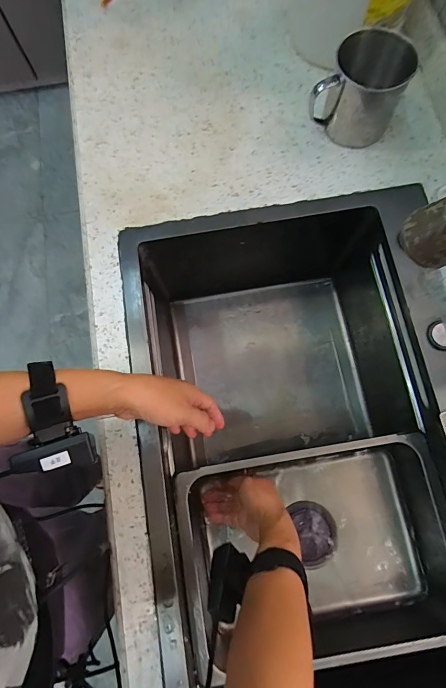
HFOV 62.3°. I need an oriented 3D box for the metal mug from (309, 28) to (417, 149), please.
[{"bbox_3d":[0.195,-0.355,0.525,0.110,0.110,0.089,31,78,8],"label":"metal mug"}]

